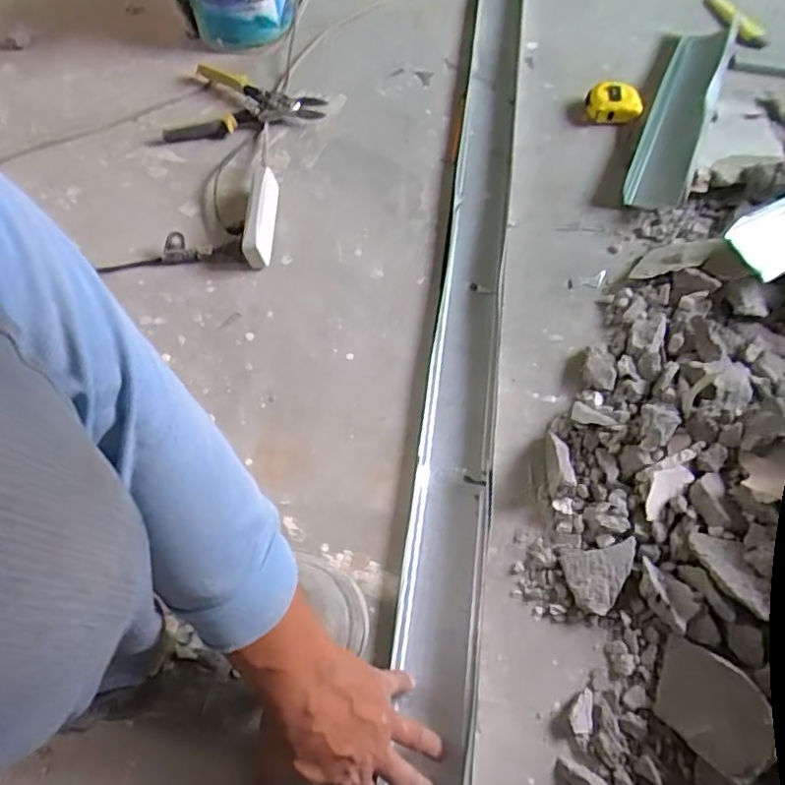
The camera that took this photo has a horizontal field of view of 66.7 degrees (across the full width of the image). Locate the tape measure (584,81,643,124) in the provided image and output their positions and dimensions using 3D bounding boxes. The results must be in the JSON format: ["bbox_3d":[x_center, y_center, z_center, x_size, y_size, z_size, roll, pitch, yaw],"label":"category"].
[{"bbox_3d":[0.340,-0.444,0.918,0.083,0.032,0.070,15,60,9],"label":"tape measure"}]

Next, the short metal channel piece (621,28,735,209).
[{"bbox_3d":[0.444,-0.435,0.918,0.087,0.032,0.460,22,61,13],"label":"short metal channel piece"}]

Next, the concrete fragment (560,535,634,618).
[{"bbox_3d":[0.194,0.170,0.550,0.068,0.011,0.059,-12,64,12],"label":"concrete fragment"}]

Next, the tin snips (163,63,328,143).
[{"bbox_3d":[-0.218,-0.428,0.905,0.219,0.030,0.162,13,62,7],"label":"tin snips"}]

